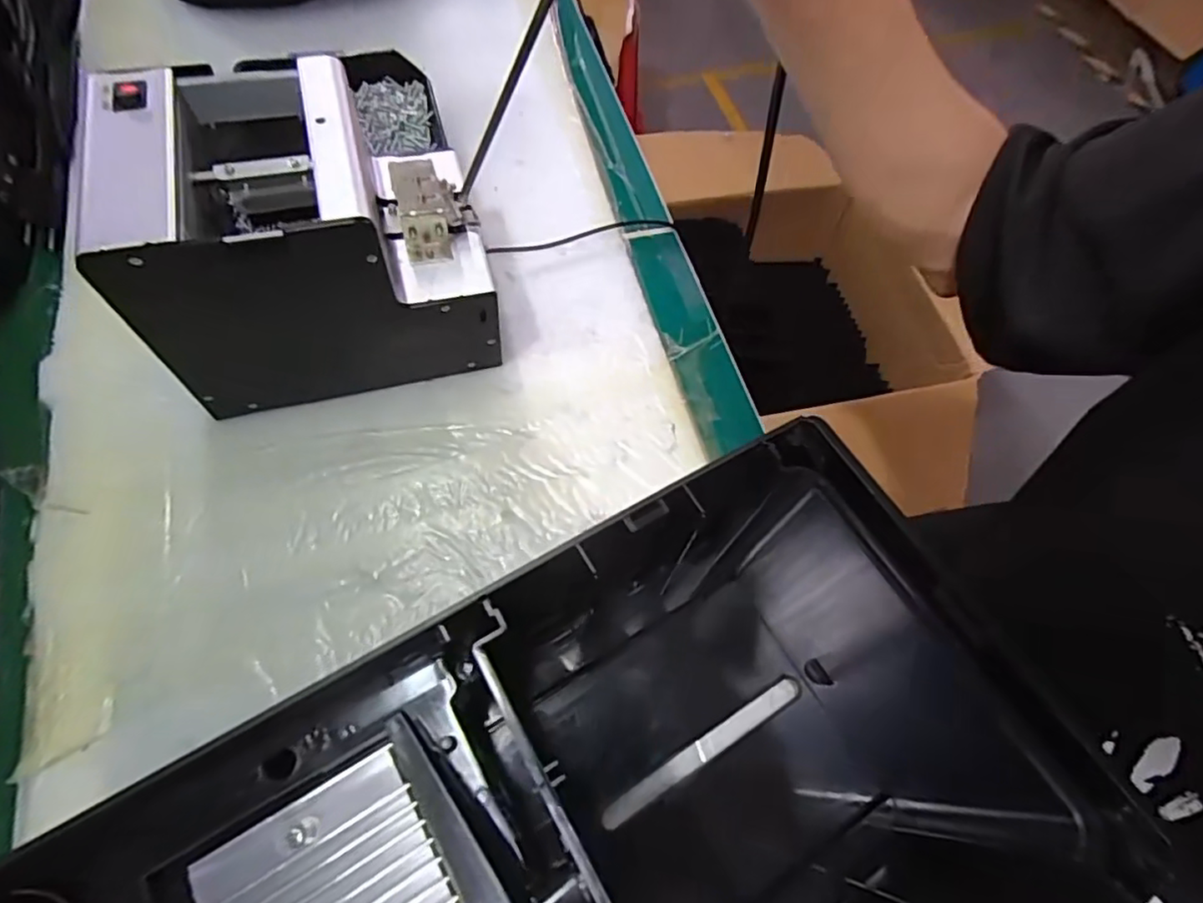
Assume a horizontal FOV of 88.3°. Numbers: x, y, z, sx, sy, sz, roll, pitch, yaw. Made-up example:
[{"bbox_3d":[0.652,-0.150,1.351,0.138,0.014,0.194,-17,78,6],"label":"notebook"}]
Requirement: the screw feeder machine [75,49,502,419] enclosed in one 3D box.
[{"bbox_3d":[-0.165,-0.123,0.368,0.177,0.143,0.126,-14,64,-10],"label":"screw feeder machine"}]

